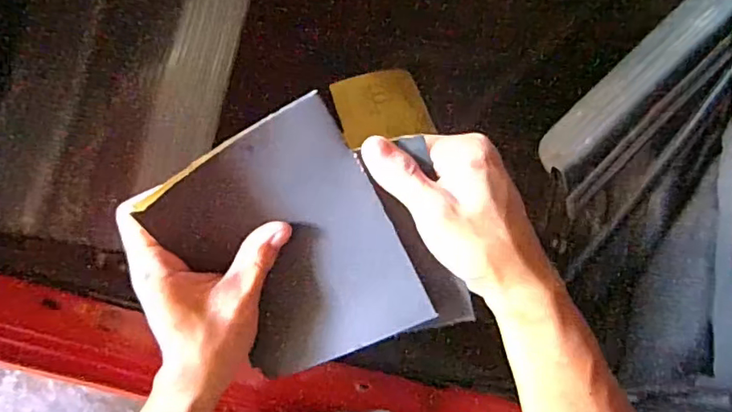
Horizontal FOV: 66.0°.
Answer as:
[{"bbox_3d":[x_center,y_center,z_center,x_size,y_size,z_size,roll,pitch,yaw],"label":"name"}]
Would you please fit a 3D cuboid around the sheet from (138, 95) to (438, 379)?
[{"bbox_3d":[-0.039,0.025,0.309,0.105,0.019,0.136,-30,105,0],"label":"sheet"}]

